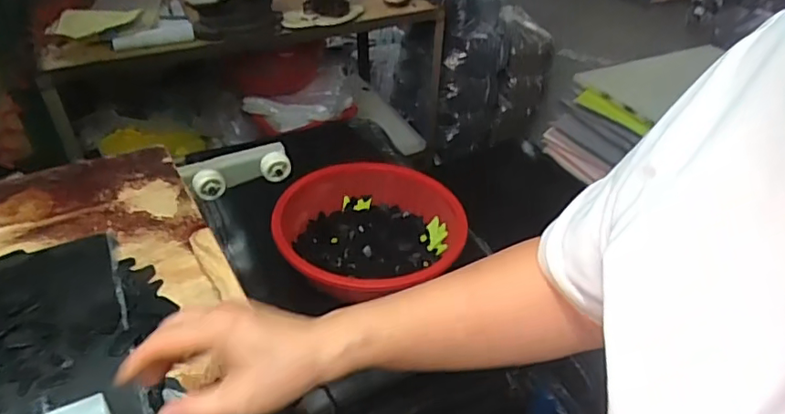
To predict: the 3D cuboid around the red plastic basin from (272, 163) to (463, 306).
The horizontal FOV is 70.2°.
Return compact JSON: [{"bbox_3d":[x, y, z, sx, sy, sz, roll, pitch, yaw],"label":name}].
[{"bbox_3d":[-0.037,0.059,1.215,0.401,0.143,0.401,3,38,-2],"label":"red plastic basin"}]

